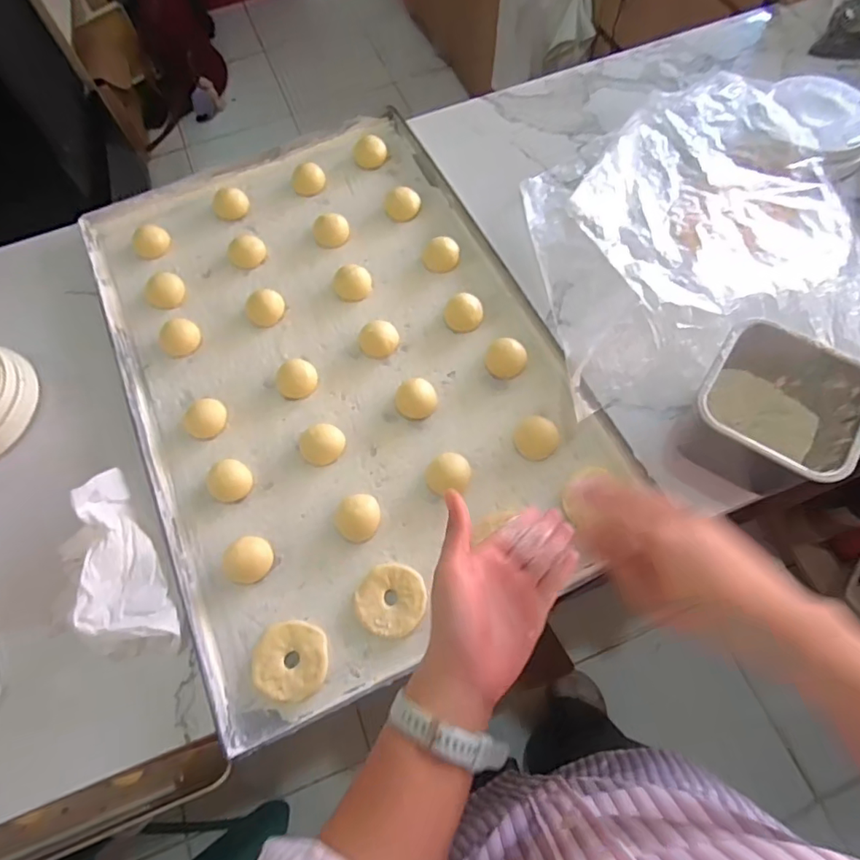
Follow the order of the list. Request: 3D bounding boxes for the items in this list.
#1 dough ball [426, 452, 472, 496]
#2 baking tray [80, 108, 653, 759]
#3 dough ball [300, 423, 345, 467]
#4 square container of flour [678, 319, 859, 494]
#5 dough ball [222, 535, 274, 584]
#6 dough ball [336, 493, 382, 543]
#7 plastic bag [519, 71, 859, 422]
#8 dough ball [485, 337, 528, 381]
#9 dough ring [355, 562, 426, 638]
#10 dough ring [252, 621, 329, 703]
[{"bbox_3d":[0.017,0.041,0.493,0.041,0.024,0.035,-7,67,0],"label":"dough ball"},{"bbox_3d":[-0.099,-0.081,0.551,0.408,0.024,0.603,-25,68,-7],"label":"baking tray"},{"bbox_3d":[-0.102,0.014,0.507,0.041,0.023,0.035,-35,69,-11],"label":"dough ball"},{"bbox_3d":[0.282,-0.010,0.454,0.115,0.087,0.112,31,72,15],"label":"square container of flour"},{"bbox_3d":[-0.160,0.114,0.466,0.039,0.021,0.041,-1,67,3],"label":"dough ball"},{"bbox_3d":[-0.064,0.080,0.480,0.039,0.029,0.035,-21,67,-6],"label":"dough ball"},{"bbox_3d":[0.269,-0.224,0.565,0.359,0.068,0.401,-13,67,-2],"label":"plastic bag"},{"bbox_3d":[0.077,-0.071,0.535,0.041,0.024,0.035,7,67,6],"label":"dough ball"},{"bbox_3d":[-0.033,0.145,0.454,0.058,0.011,0.058,-1,67,3],"label":"dough ring"},{"bbox_3d":[-0.114,0.190,0.438,0.059,0.012,0.059,-1,67,3],"label":"dough ring"}]

